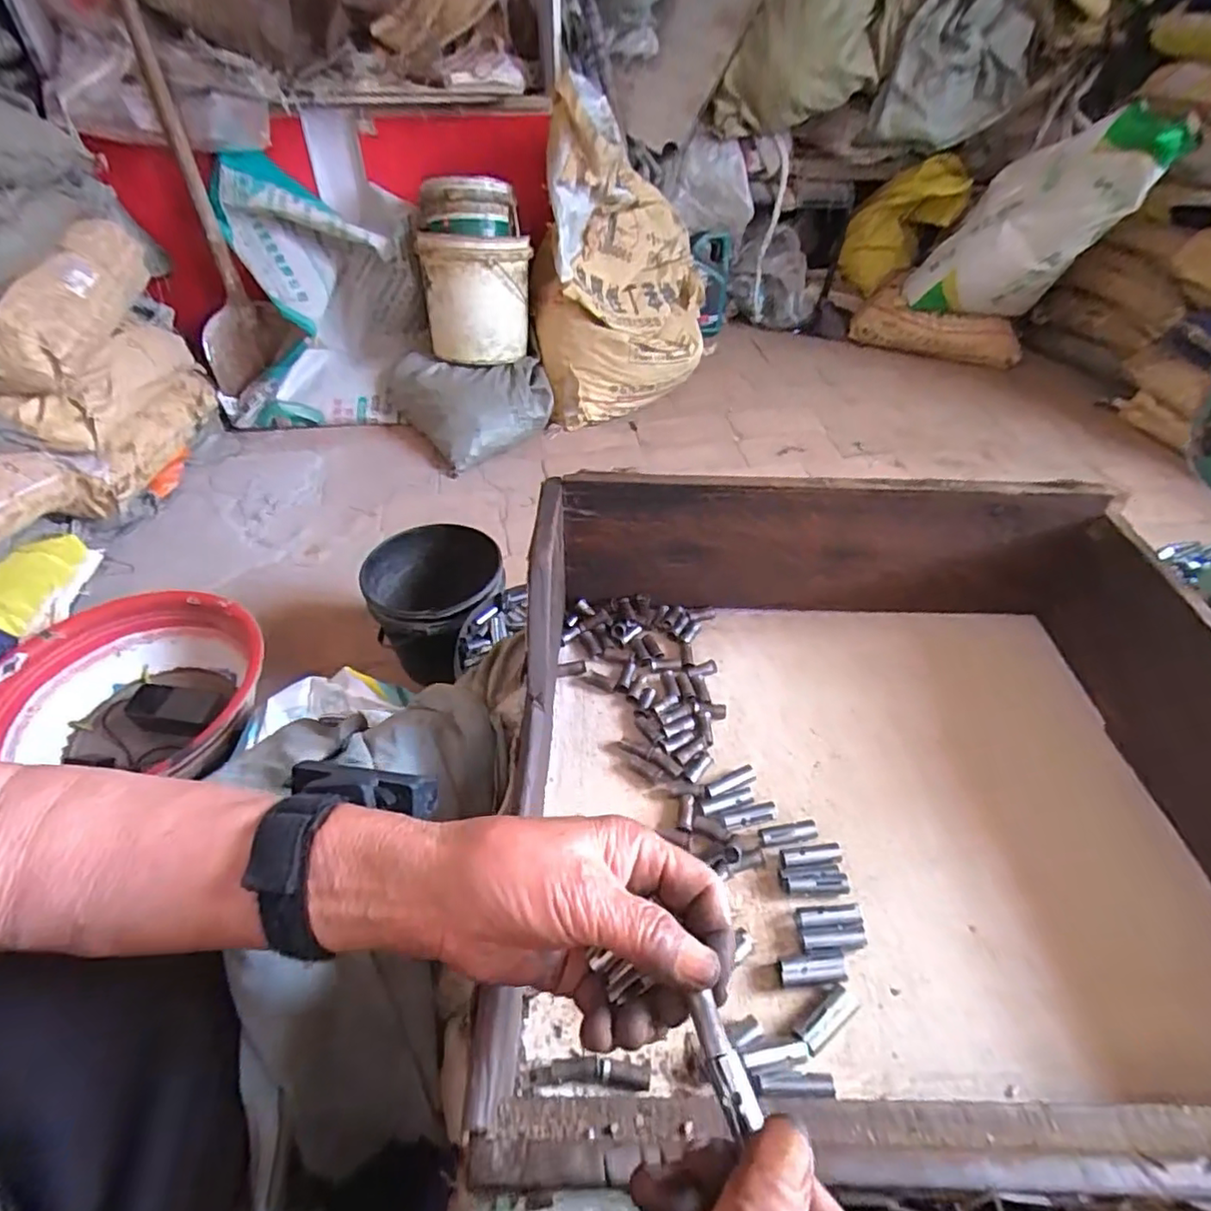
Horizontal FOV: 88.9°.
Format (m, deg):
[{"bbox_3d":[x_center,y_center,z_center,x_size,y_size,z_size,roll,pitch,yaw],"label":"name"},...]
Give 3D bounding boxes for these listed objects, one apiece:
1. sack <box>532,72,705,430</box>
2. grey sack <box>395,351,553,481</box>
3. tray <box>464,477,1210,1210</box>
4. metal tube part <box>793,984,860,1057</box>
[{"bbox_3d":[0.045,-0.811,1.499,0.400,0.571,0.571,7,46,4],"label":"sack"},{"bbox_3d":[-0.299,-0.481,1.456,0.337,0.166,0.274,-32,55,-29],"label":"grey sack"},{"bbox_3d":[0.176,0.095,0.380,0.446,0.134,0.389,3,46,0],"label":"tray"},{"bbox_3d":[0.116,0.218,0.325,0.037,0.009,0.016,-27,53,-26],"label":"metal tube part"}]

